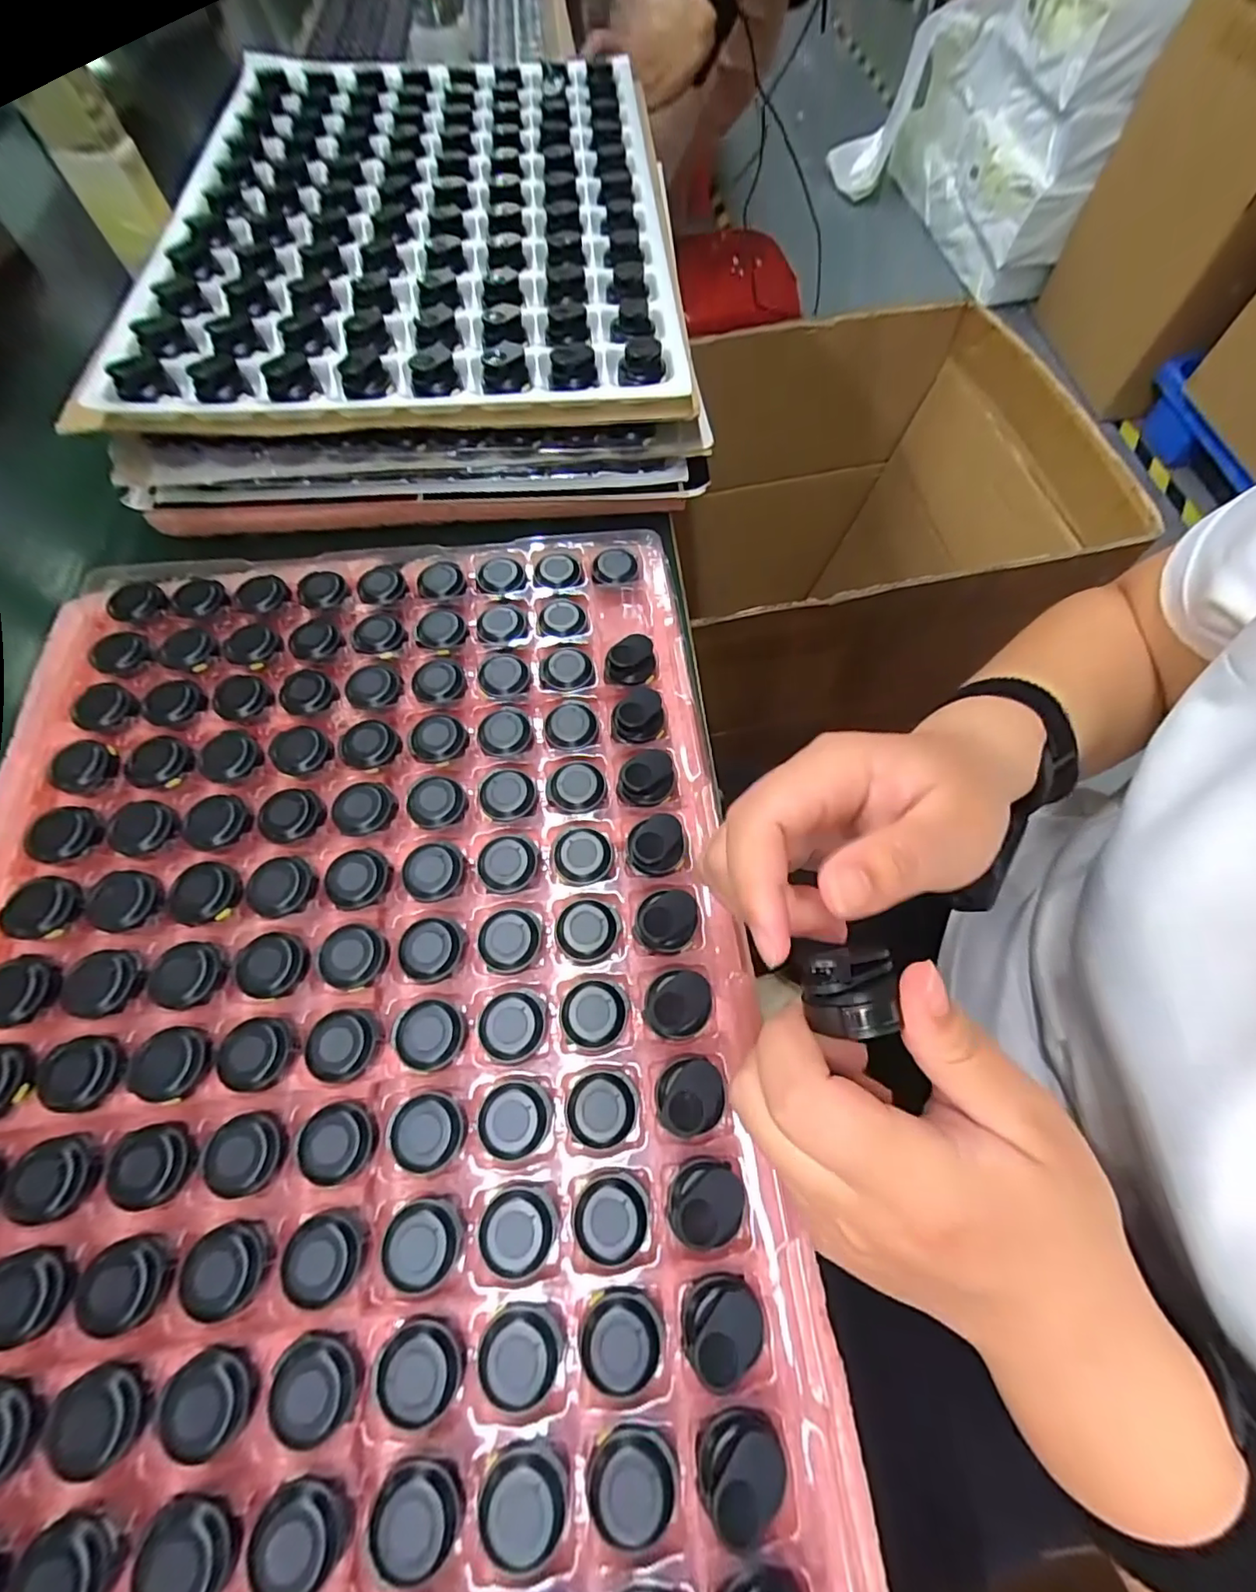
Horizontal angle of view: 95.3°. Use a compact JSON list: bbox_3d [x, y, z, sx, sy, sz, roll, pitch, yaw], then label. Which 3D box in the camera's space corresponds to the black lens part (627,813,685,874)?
[{"bbox_3d":[0.015,0.024,0.280,0.025,0.013,0.028,26,67,11],"label":"black lens part"}]

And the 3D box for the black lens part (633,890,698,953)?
[{"bbox_3d":[0.017,0.057,0.265,0.026,0.011,0.028,0,65,-1],"label":"black lens part"}]

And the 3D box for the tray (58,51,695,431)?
[{"bbox_3d":[-0.158,-0.457,0.440,0.360,0.029,0.500,-5,65,1],"label":"tray"}]

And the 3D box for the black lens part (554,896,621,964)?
[{"bbox_3d":[-0.019,0.061,0.267,0.027,0.006,0.029,26,68,11],"label":"black lens part"}]

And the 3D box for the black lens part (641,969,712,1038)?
[{"bbox_3d":[0.022,0.090,0.249,0.026,0.013,0.028,0,65,-1],"label":"black lens part"}]

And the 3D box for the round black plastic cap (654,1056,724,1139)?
[{"bbox_3d":[0.025,0.123,0.236,0.026,0.011,0.027,0,65,-1],"label":"round black plastic cap"}]

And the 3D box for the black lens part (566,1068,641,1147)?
[{"bbox_3d":[-0.011,0.129,0.237,0.028,0.004,0.027,0,65,-1],"label":"black lens part"}]

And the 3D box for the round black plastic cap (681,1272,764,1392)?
[{"bbox_3d":[0.033,0.189,0.203,0.028,0.017,0.024,-11,66,-6],"label":"round black plastic cap"}]

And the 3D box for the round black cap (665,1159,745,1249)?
[{"bbox_3d":[0.029,0.155,0.219,0.029,0.014,0.024,-13,66,-7],"label":"round black cap"}]

